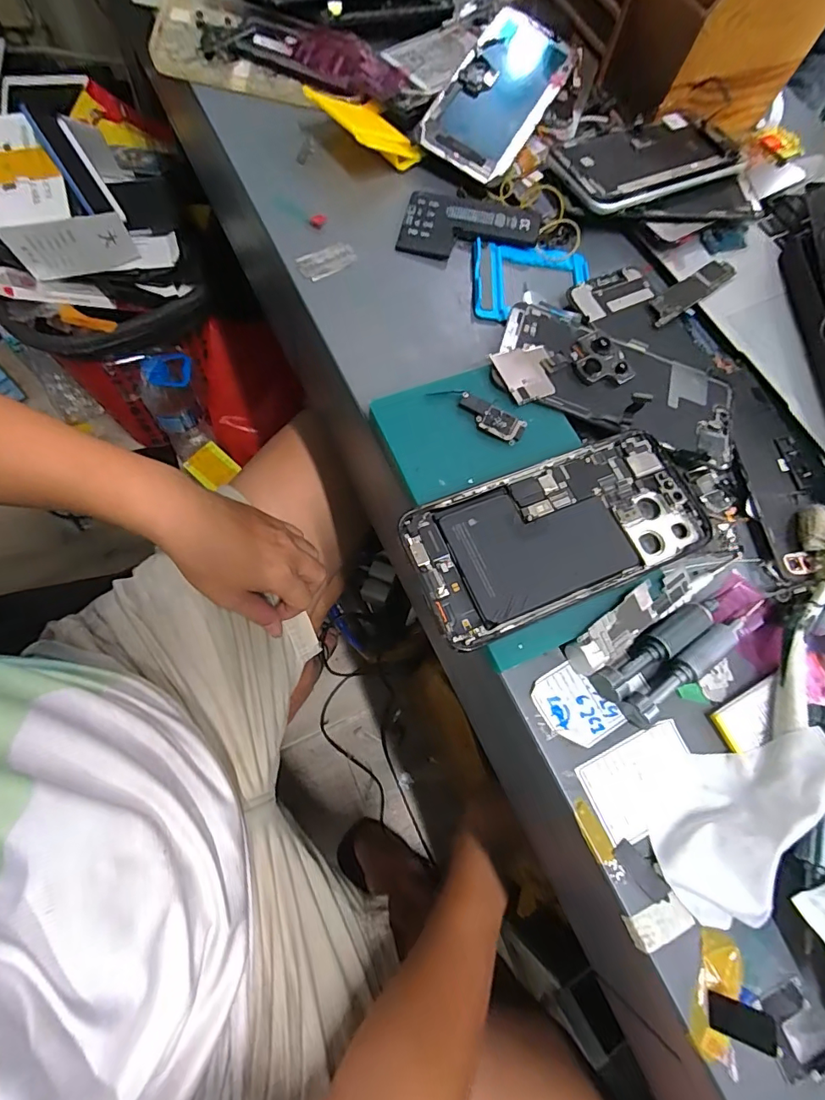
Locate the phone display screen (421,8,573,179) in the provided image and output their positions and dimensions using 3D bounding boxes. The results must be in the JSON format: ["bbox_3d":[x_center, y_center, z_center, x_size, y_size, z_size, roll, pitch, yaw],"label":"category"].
[{"bbox_3d":[0.065,-0.346,0.365,0.070,0.009,0.137,30,84,-1],"label":"phone display screen"}]

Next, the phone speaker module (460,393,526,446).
[{"bbox_3d":[0.045,-0.075,0.274,0.040,0.004,0.017,28,74,7],"label":"phone speaker module"}]

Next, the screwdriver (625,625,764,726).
[{"bbox_3d":[0.148,0.057,0.248,0.098,0.013,0.015,-31,77,-17],"label":"screwdriver"}]

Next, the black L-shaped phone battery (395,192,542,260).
[{"bbox_3d":[0.041,-0.229,0.342,0.097,0.005,0.056,10,70,-4],"label":"black L-shaped phone battery"}]

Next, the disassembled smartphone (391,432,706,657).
[{"bbox_3d":[0.078,-0.010,0.253,0.157,0.006,0.076,-21,74,-12],"label":"disassembled smartphone"}]

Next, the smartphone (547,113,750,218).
[{"bbox_3d":[0.175,-0.291,0.358,0.131,0.013,0.068,-23,75,-15],"label":"smartphone"}]

